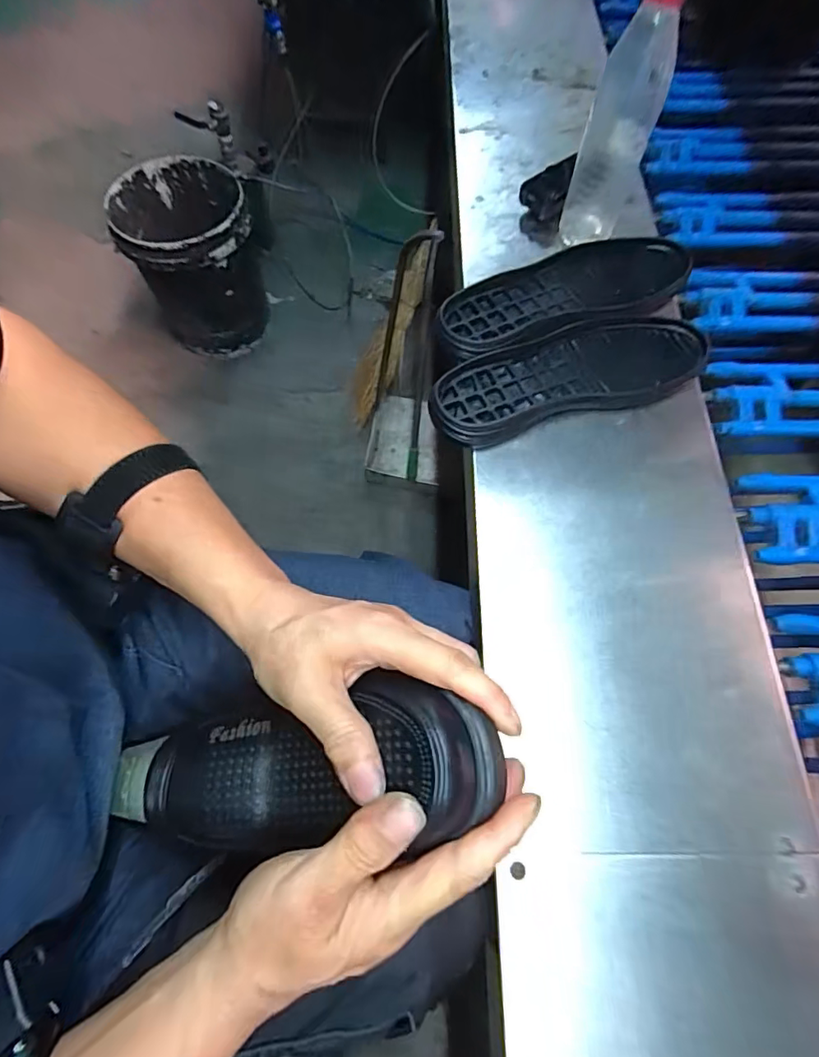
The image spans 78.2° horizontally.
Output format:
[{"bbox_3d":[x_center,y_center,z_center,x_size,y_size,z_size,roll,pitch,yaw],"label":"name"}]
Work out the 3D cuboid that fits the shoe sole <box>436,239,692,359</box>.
[{"bbox_3d":[0.158,-0.247,0.529,0.271,0.021,0.102,-20,69,-6],"label":"shoe sole"}]

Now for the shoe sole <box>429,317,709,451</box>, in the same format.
[{"bbox_3d":[0.153,-0.151,0.492,0.273,0.028,0.099,-16,68,-5],"label":"shoe sole"}]

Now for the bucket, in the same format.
[{"bbox_3d":[-0.524,-0.667,1.290,0.298,0.359,0.314,-16,67,-6],"label":"bucket"}]

